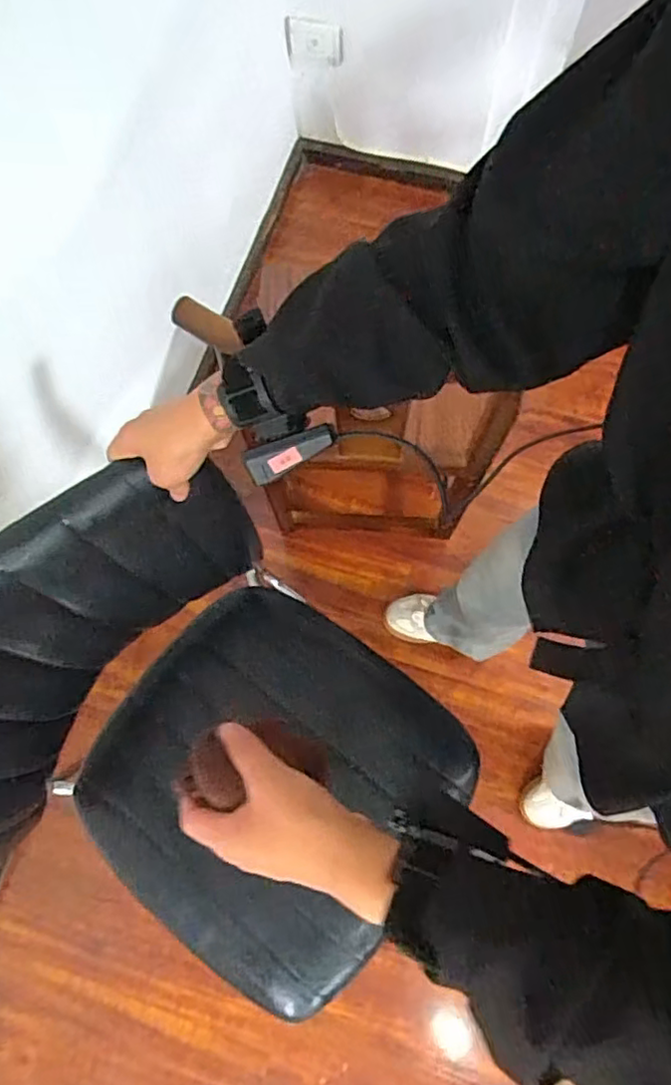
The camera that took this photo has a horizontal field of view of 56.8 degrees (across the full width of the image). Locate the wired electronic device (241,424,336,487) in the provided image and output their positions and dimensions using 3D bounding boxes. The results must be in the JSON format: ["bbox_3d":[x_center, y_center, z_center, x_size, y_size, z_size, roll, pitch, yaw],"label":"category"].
[{"bbox_3d":[-0.034,-0.067,0.456,0.071,0.015,0.022,-22,74,15],"label":"wired electronic device"}]

